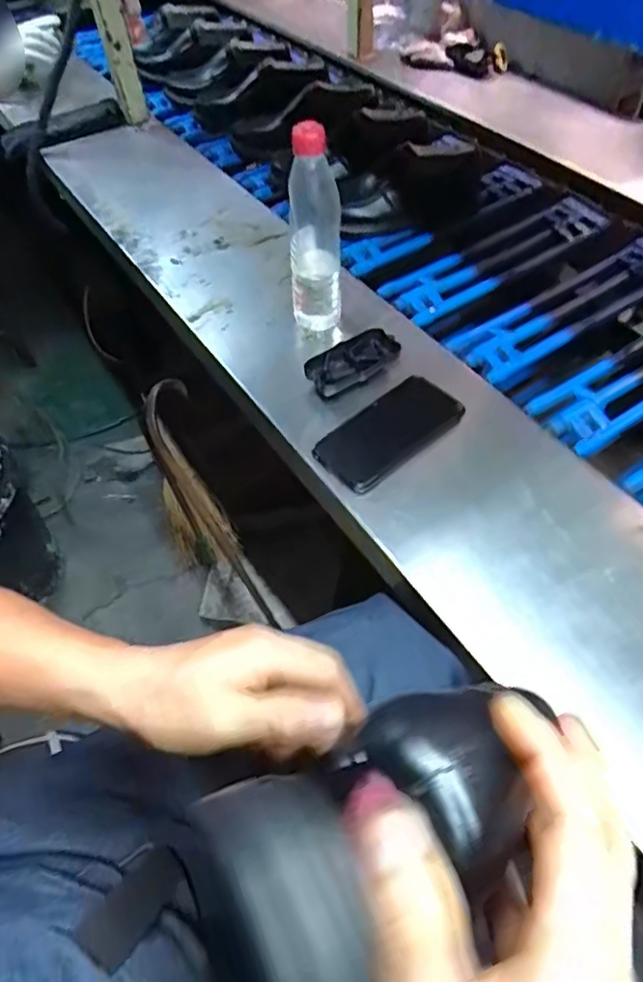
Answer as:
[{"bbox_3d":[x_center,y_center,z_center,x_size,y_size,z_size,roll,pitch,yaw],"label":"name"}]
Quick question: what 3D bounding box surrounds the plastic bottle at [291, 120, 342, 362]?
[{"bbox_3d":[-0.007,-0.271,0.661,0.055,0.242,0.058,-3,54,1],"label":"plastic bottle"}]

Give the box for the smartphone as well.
[{"bbox_3d":[0.072,-0.066,0.614,0.172,0.014,0.075,-39,61,-22],"label":"smartphone"}]

